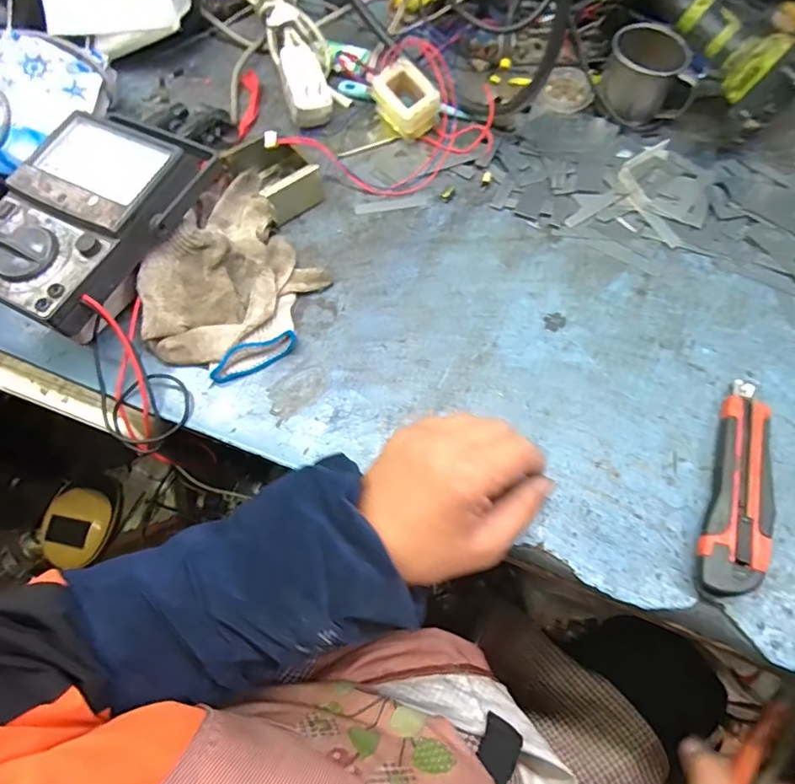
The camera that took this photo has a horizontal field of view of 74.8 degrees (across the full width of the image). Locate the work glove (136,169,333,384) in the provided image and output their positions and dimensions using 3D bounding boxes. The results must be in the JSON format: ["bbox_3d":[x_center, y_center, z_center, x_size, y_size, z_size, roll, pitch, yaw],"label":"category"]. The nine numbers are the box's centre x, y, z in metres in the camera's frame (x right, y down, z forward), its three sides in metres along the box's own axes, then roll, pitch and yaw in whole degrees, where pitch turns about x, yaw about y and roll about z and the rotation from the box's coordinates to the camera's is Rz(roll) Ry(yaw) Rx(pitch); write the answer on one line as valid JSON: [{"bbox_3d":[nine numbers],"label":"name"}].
[{"bbox_3d":[-0.128,-0.100,0.434,0.126,0.038,0.179,23,69,12],"label":"work glove"}]

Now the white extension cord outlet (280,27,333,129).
[{"bbox_3d":[-0.095,-0.309,0.523,0.041,0.048,0.080,-16,67,-4],"label":"white extension cord outlet"}]

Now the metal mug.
[{"bbox_3d":[0.236,-0.302,0.492,0.083,0.052,0.069,0,66,2],"label":"metal mug"}]

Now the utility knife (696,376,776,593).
[{"bbox_3d":[0.236,0.062,0.357,0.038,0.021,0.156,21,69,11],"label":"utility knife"}]

